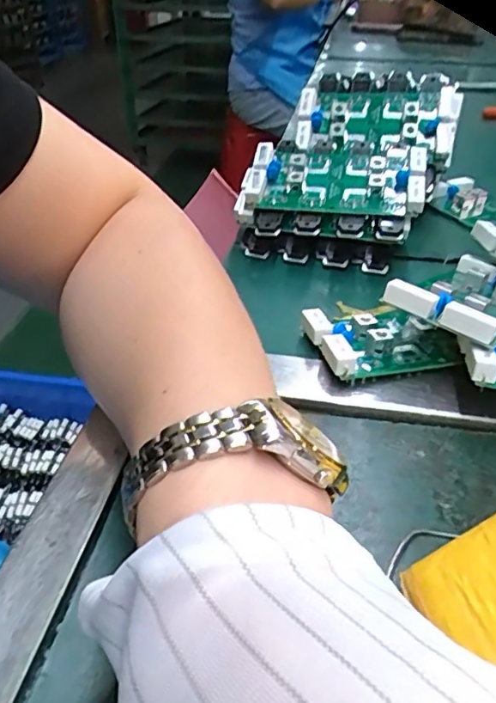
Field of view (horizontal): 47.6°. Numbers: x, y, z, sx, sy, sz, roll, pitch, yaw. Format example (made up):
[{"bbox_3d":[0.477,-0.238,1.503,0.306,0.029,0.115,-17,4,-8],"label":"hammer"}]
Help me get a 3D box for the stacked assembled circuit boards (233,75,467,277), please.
[{"bbox_3d":[0.071,-0.136,0.394,0.122,0.048,0.189,16,57,22],"label":"stacked assembled circuit boards"}]

